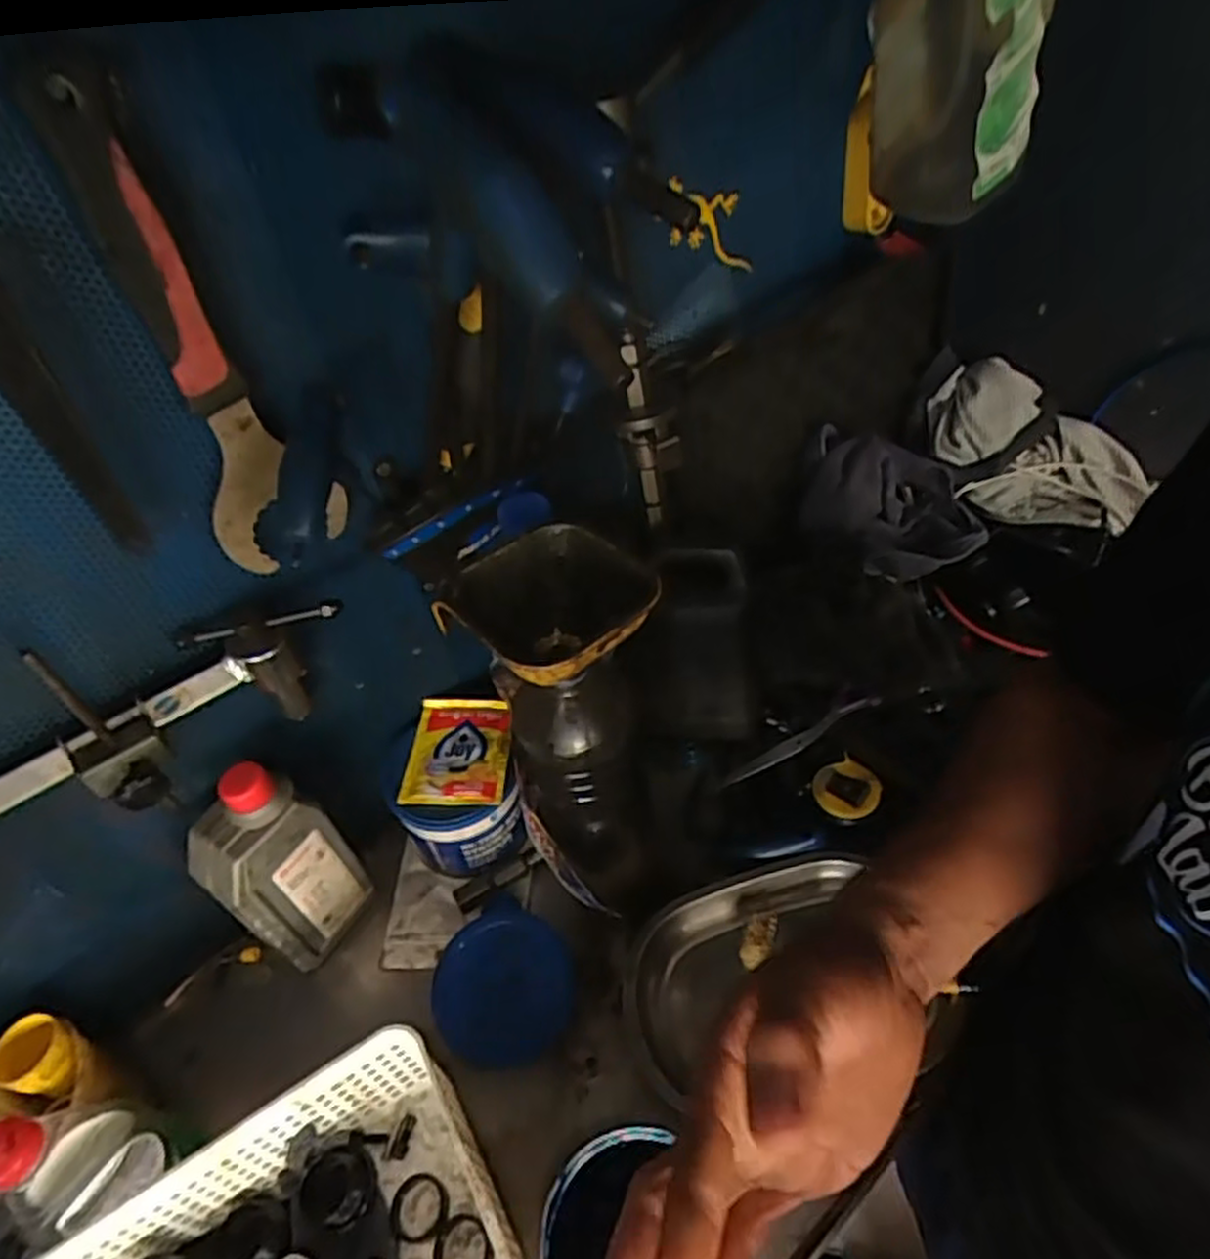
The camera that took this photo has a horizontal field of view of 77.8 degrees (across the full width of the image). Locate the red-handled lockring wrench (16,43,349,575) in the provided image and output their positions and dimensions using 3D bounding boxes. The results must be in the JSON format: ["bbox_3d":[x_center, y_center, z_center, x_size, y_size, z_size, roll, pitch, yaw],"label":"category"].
[{"bbox_3d":[-0.201,-0.140,0.380,0.028,0.240,0.063,19,48,27],"label":"red-handled lockring wrench"}]

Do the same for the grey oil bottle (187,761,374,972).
[{"bbox_3d":[-0.232,0.166,0.531,0.050,0.173,0.081,22,54,28],"label":"grey oil bottle"}]

